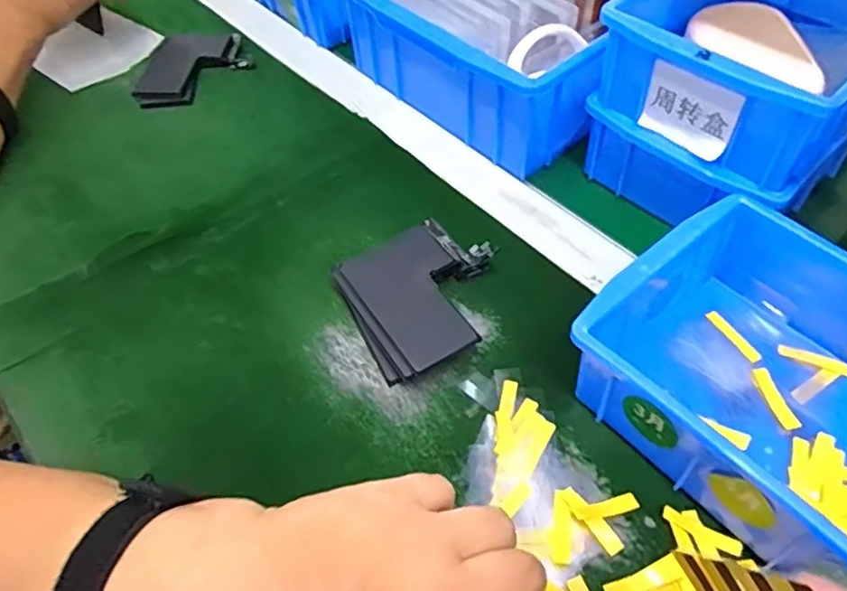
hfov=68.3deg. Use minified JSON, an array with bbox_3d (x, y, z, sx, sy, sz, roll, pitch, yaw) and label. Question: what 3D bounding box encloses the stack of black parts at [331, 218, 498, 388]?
[{"bbox_3d":[0.004,0.001,0.365,0.087,0.027,0.091,-23,55,-14],"label":"stack of black parts"}]

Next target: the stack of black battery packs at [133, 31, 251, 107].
[{"bbox_3d":[-0.200,-0.193,0.529,0.086,0.015,0.090,10,54,11],"label":"stack of black battery packs"}]

